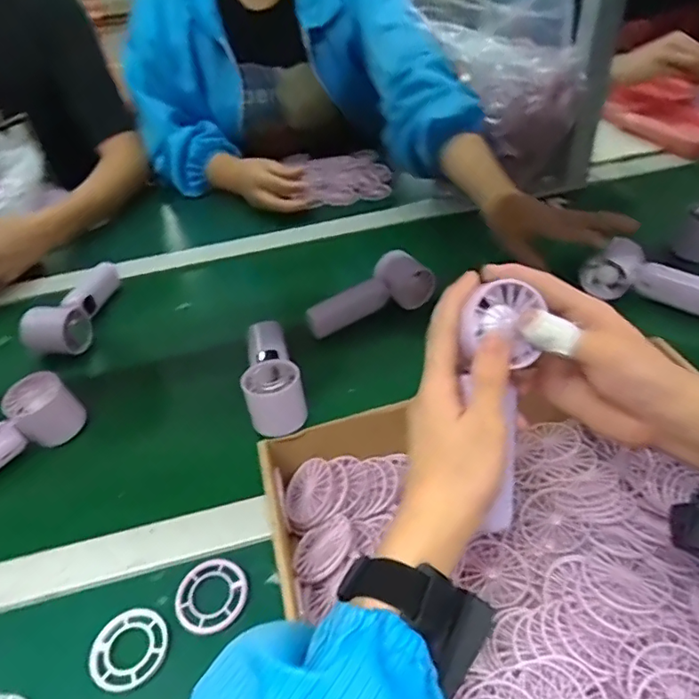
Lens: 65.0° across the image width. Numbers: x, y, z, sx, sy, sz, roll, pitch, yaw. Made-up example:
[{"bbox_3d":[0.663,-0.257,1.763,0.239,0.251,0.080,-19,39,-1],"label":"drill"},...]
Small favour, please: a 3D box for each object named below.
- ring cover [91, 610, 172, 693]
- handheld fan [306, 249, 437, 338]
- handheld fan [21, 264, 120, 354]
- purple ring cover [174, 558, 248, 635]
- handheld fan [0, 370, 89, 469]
[{"bbox_3d":[-0.156,0.212,0.389,0.052,0.004,0.053,24,51,26],"label":"ring cover"},{"bbox_3d":[0.018,-0.068,0.646,0.150,0.052,0.063,-18,47,-14],"label":"handheld fan"},{"bbox_3d":[-0.337,-0.054,0.682,0.062,0.048,0.158,8,46,12],"label":"handheld fan"},{"bbox_3d":[-0.104,0.185,0.413,0.054,0.006,0.053,-35,52,-27],"label":"purple ring cover"},{"bbox_3d":[-0.339,0.086,0.523,0.157,0.055,0.045,-36,53,-28],"label":"handheld fan"}]

